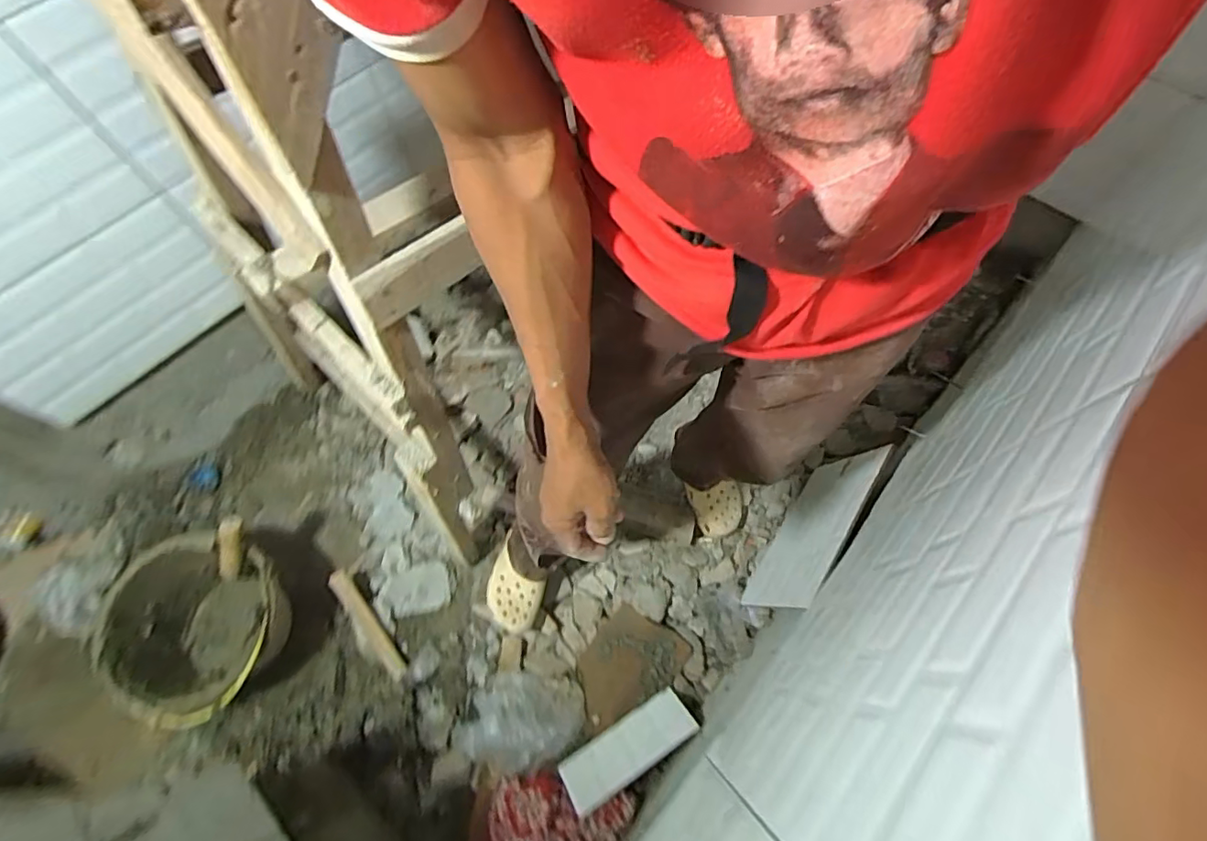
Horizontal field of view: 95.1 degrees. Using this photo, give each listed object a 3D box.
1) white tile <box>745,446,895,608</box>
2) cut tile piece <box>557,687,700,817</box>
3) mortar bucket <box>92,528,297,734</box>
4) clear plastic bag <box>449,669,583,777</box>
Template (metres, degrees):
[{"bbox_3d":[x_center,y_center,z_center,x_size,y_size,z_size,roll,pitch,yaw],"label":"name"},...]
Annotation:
[{"bbox_3d":[0.412,0.207,1.089,0.014,0.234,0.358,39,67,-3],"label":"white tile"},{"bbox_3d":[0.044,0.601,1.014,0.251,0.016,0.093,-28,45,-17],"label":"cut tile piece"},{"bbox_3d":[-0.724,0.378,1.042,0.306,0.228,0.284,-1,66,1],"label":"mortar bucket"},{"bbox_3d":[-0.159,0.561,1.030,0.228,0.111,0.157,4,67,3],"label":"clear plastic bag"}]

